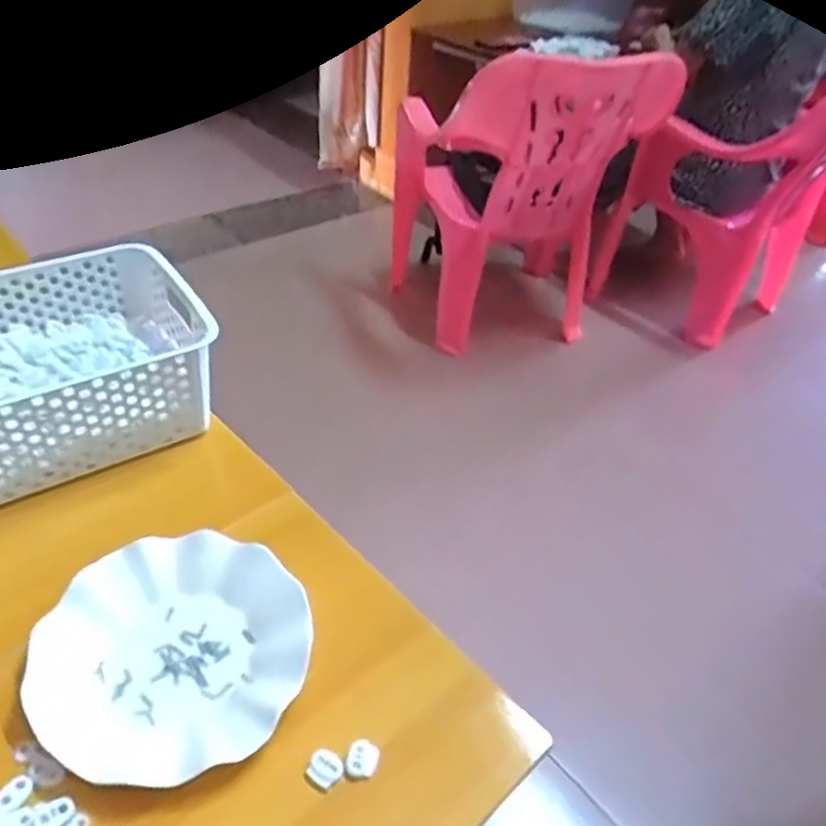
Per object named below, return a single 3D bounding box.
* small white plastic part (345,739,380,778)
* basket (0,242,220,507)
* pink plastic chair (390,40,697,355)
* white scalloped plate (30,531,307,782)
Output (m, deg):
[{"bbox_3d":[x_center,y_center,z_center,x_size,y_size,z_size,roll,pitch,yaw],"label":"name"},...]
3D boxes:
[{"bbox_3d":[-0.032,0.223,0.448,0.020,0.006,0.021,3,40,-3],"label":"small white plastic part"},{"bbox_3d":[-0.352,-0.032,0.628,0.306,0.107,0.207,-23,48,-29],"label":"basket"},{"bbox_3d":[0.233,-0.495,1.583,0.552,0.663,0.461,5,40,0],"label":"pink plastic chair"},{"bbox_3d":[-0.166,0.165,0.487,0.179,0.024,0.175,3,40,-3],"label":"white scalloped plate"}]

